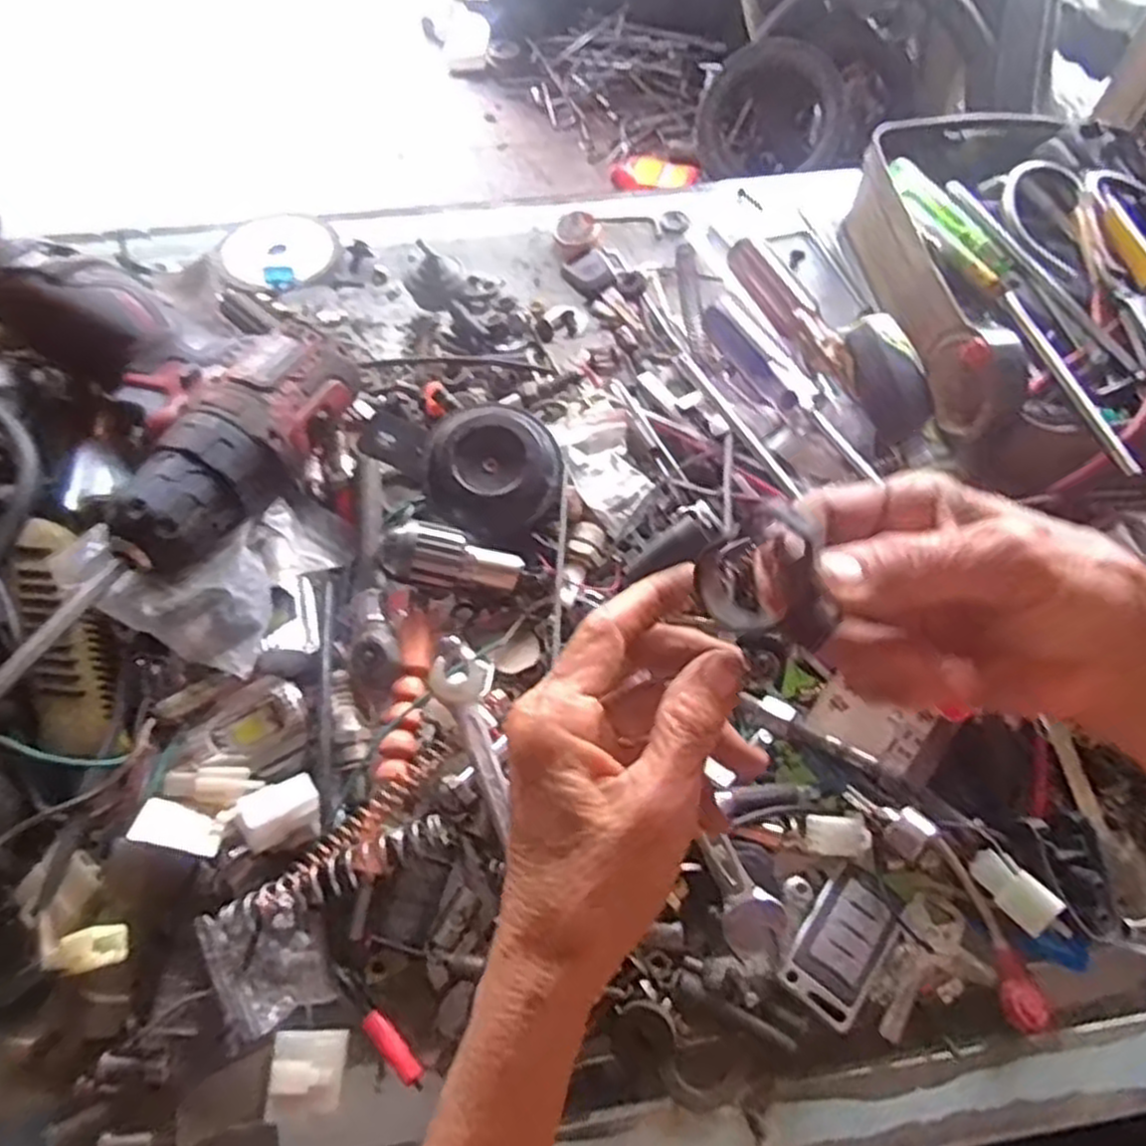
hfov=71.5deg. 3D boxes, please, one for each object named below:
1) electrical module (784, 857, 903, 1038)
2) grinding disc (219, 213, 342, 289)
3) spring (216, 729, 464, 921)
[{"bbox_3d":[0.106,0.147,0.316,0.030,0.015,0.055,33,66,15],"label":"electrical module"},{"bbox_3d":[-0.183,-0.202,0.495,0.068,0.007,0.066,1,62,-1],"label":"grinding disc"},{"bbox_3d":[-0.088,0.101,0.324,0.015,0.013,0.113,42,56,19],"label":"spring"}]

